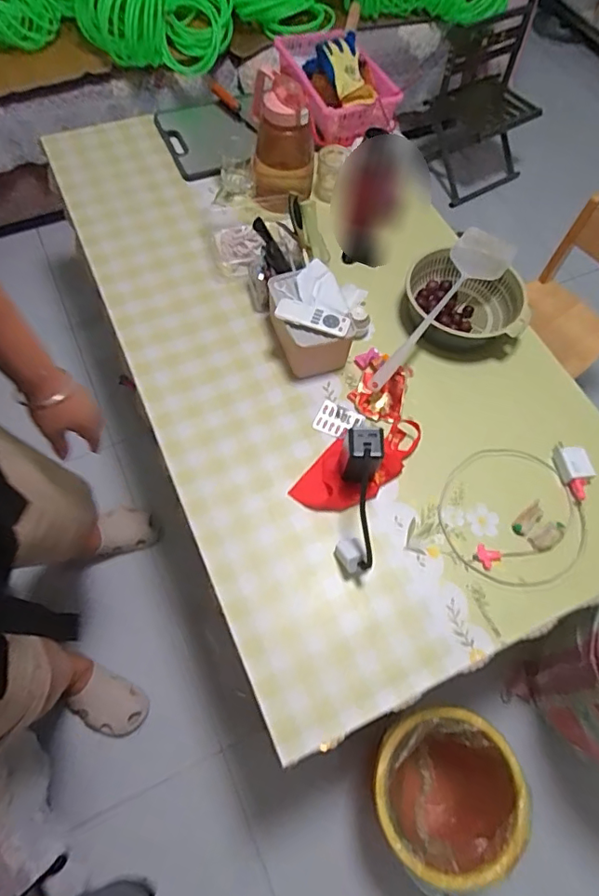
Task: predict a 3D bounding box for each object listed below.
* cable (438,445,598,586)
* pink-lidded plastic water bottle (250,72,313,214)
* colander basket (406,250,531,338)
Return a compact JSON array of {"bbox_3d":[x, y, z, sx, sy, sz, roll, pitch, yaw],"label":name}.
[{"bbox_3d":[0.356,0.101,0.852,0.262,0.042,0.231,-5,64,-5],"label":"cable"},{"bbox_3d":[-0.033,-0.592,1.049,0.119,0.216,0.138,1,64,-3],"label":"pink-lidded plastic water bottle"},{"bbox_3d":[0.306,-0.266,0.996,0.220,0.086,0.174,23,65,8],"label":"colander basket"}]

